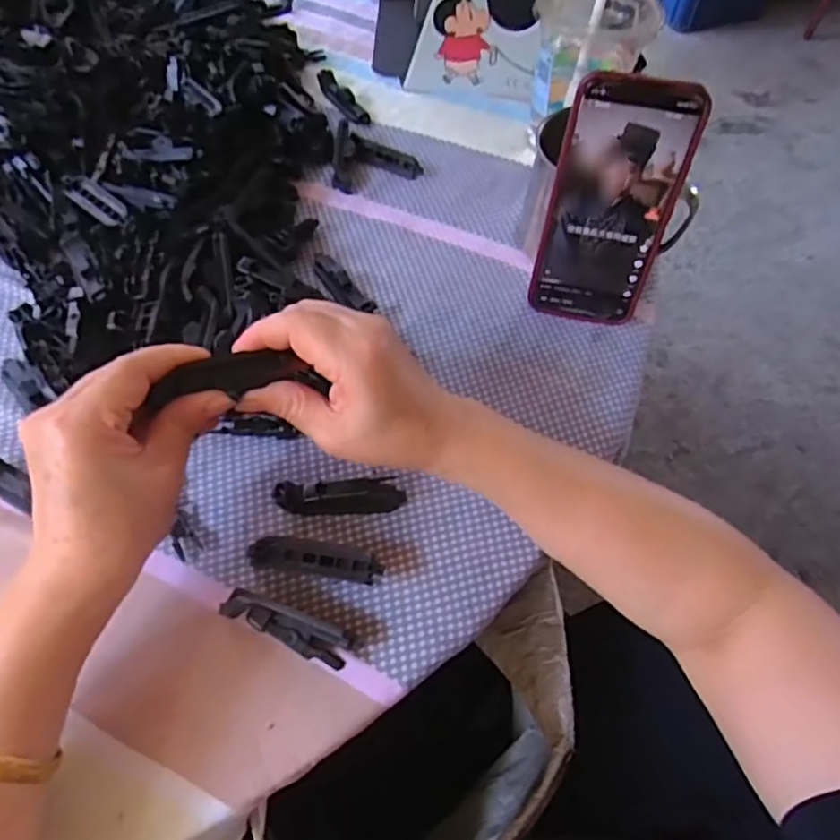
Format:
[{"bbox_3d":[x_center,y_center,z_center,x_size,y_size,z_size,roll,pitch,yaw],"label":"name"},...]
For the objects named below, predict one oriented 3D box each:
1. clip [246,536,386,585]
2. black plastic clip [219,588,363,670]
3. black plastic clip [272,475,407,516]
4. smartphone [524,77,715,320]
[{"bbox_3d":[-0.057,0.077,0.346,0.073,0.016,0.018,9,60,1],"label":"clip"},{"bbox_3d":[-0.068,0.108,0.330,0.071,0.015,0.019,20,60,8],"label":"black plastic clip"},{"bbox_3d":[-0.046,0.043,0.369,0.073,0.017,0.024,-2,60,-5],"label":"black plastic clip"},{"bbox_3d":[0.120,-0.132,0.404,0.074,0.160,0.006,13,44,8],"label":"smartphone"}]

